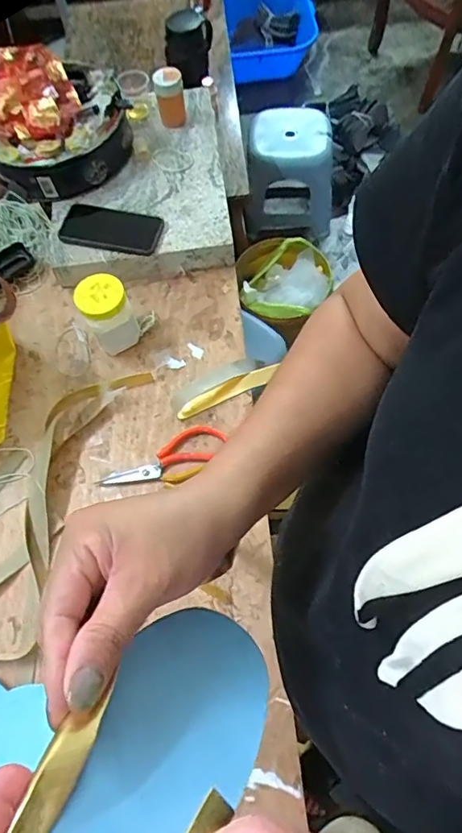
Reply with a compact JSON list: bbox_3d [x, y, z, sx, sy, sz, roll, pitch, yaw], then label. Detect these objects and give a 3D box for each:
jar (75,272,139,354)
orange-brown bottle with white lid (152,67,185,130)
[{"bbox_3d":[-0.184,-0.153,0.765,0.068,0.109,0.064,-1,66,3],"label":"jar"},{"bbox_3d":[-0.109,-0.573,0.910,0.051,0.096,0.052,-10,66,-1],"label":"orange-brown bottle with white lid"}]

